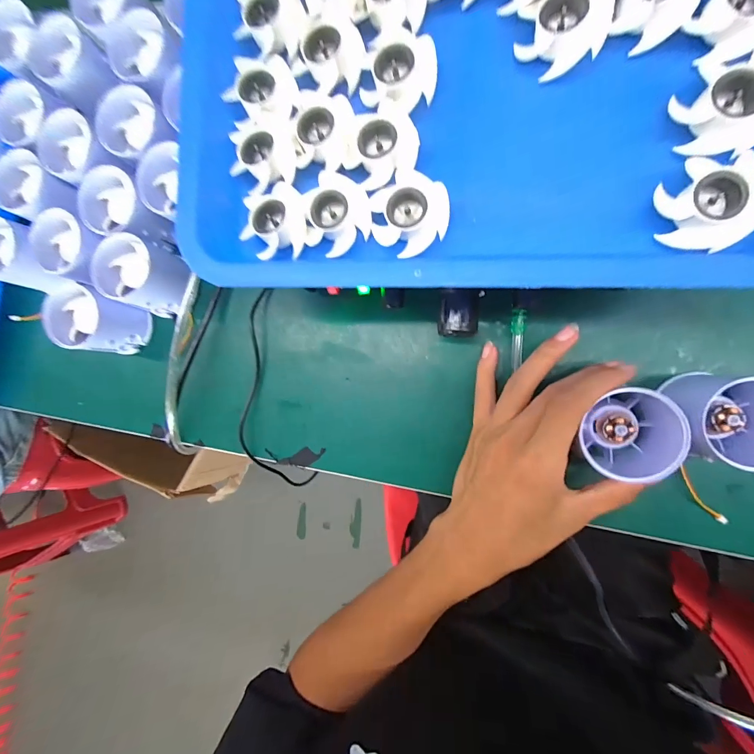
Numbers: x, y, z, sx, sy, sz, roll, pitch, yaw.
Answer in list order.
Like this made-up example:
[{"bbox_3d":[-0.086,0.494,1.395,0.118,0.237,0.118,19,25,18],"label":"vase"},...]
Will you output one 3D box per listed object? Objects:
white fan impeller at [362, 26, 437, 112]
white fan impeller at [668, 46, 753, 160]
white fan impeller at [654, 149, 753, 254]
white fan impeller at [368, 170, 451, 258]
[{"bbox_3d":[0.012,-0.170,0.202,0.038,0.018,0.043,36,96,9],"label":"white fan impeller"},{"bbox_3d":[0.168,-0.129,0.169,0.038,0.018,0.042,-30,84,10],"label":"white fan impeller"},{"bbox_3d":[0.162,-0.083,0.170,0.039,0.020,0.037,0,90,11],"label":"white fan impeller"},{"bbox_3d":[0.018,-0.093,0.200,0.043,0.015,0.041,-31,84,10],"label":"white fan impeller"}]

